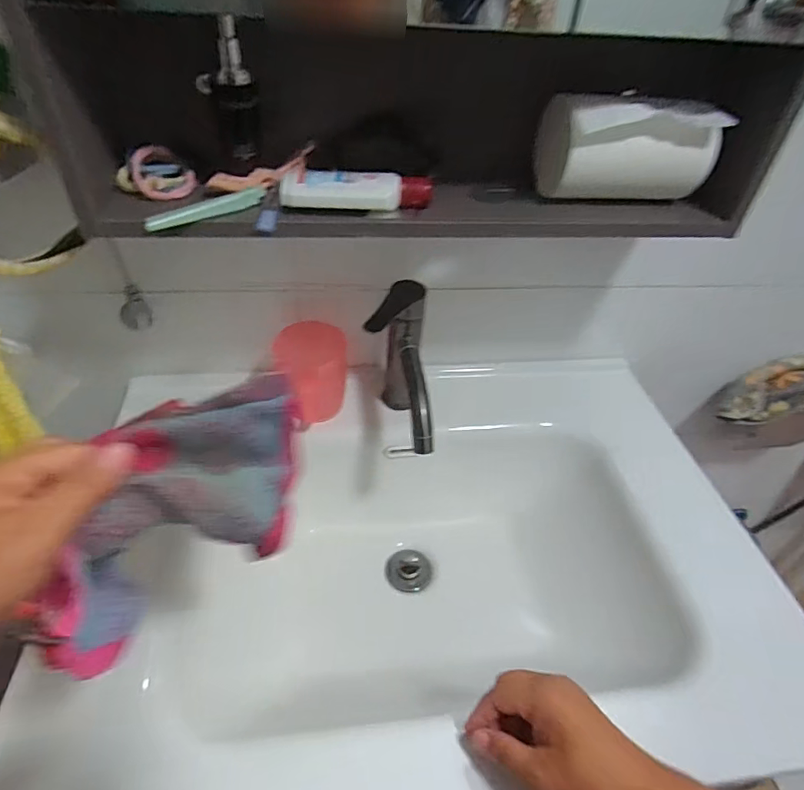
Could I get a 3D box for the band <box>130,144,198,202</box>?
[{"bbox_3d":[-0.216,-0.198,0.457,0.049,0.013,0.052,6,78,-29],"label":"band"}]

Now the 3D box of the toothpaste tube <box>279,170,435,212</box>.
[{"bbox_3d":[-0.039,-0.181,0.456,0.133,0.023,0.037,-2,43,-6],"label":"toothpaste tube"}]

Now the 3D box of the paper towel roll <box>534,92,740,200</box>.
[{"bbox_3d":[0.215,-0.236,0.487,0.156,0.084,0.085,3,43,-2],"label":"paper towel roll"}]

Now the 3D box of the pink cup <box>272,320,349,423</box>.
[{"bbox_3d":[-0.112,-0.028,0.635,0.071,0.110,0.083,33,50,27],"label":"pink cup"}]

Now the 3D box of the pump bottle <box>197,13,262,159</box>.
[{"bbox_3d":[-0.151,-0.258,0.450,0.044,0.112,0.039,-10,45,-15],"label":"pump bottle"}]

